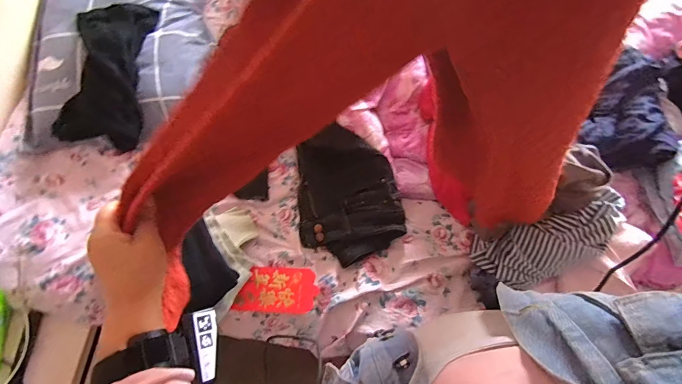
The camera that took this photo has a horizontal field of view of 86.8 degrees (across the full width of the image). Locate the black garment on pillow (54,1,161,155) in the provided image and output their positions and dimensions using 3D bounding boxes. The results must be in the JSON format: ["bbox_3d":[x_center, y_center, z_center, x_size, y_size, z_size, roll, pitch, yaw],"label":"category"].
[{"bbox_3d":[-0.496,-0.261,0.768,0.166,0.100,0.325,9,87,2],"label":"black garment on pillow"}]

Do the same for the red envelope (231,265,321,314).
[{"bbox_3d":[-0.126,0.189,0.706,0.155,0.009,0.084,3,70,0],"label":"red envelope"}]

